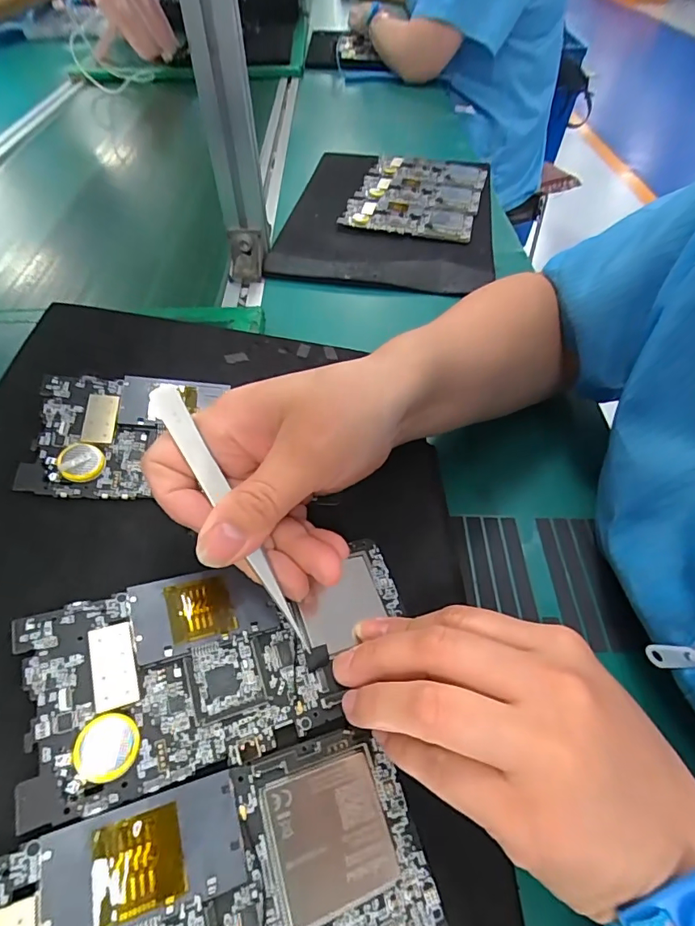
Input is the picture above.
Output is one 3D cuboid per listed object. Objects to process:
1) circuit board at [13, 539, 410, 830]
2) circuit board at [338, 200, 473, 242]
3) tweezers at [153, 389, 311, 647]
[{"bbox_3d":[-0.043,0.079,0.201,0.152,0.010,0.071,-7,59,-26],"label":"circuit board"},{"bbox_3d":[0.073,-0.297,0.585,0.154,0.014,0.065,10,51,9],"label":"circuit board"},{"bbox_3d":[-0.047,0.022,0.198,0.012,0.004,0.121,-30,93,-22],"label":"tweezers"}]

